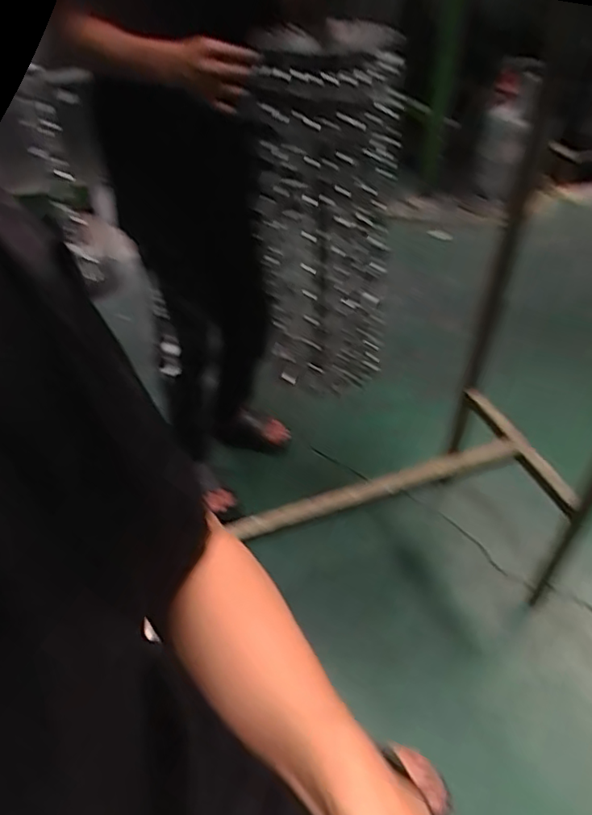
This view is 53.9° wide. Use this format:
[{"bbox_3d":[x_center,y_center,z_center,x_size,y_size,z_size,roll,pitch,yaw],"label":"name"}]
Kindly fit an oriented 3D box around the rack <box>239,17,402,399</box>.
[{"bbox_3d":[0.047,-0.286,0.983,0.216,0.575,0.155,4,43,6],"label":"rack"}]

